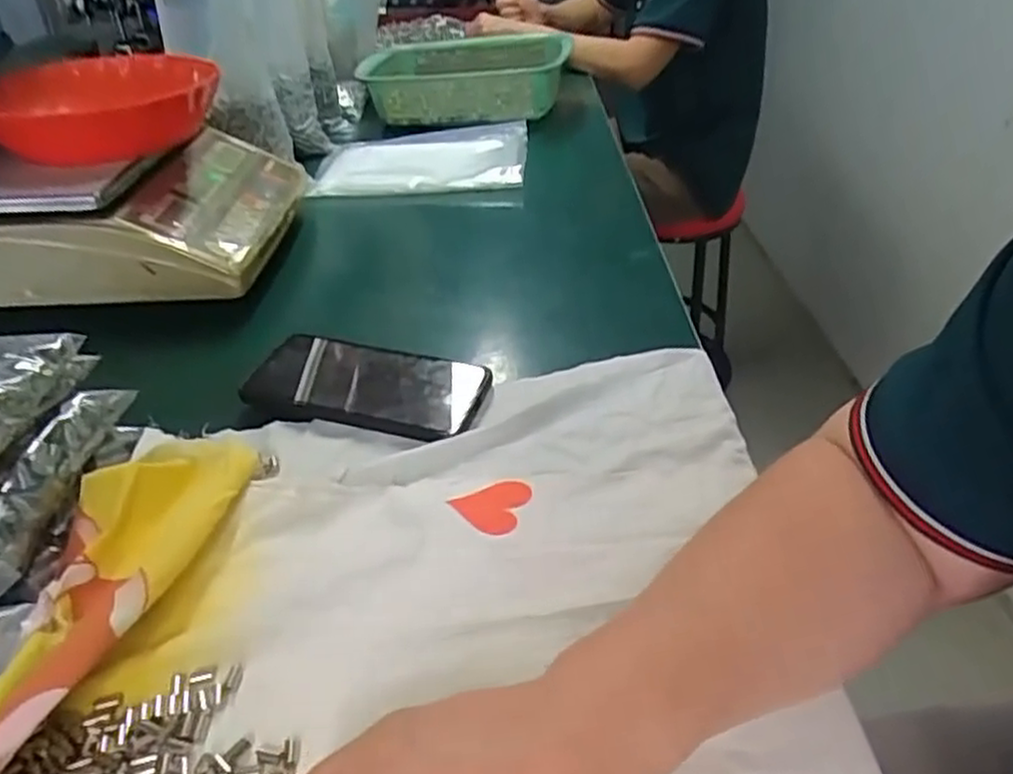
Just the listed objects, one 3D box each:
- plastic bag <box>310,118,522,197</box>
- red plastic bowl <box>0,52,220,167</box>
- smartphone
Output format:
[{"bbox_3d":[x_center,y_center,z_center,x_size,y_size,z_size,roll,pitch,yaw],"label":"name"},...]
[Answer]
[{"bbox_3d":[-0.105,-0.284,0.908,0.256,0.033,0.183,-2,35,1],"label":"plastic bag"},{"bbox_3d":[-0.373,-0.262,0.687,0.192,0.061,0.192,-9,36,-12],"label":"red plastic bowl"},{"bbox_3d":[-0.096,-0.005,0.514,0.158,0.012,0.089,7,36,13],"label":"smartphone"}]

